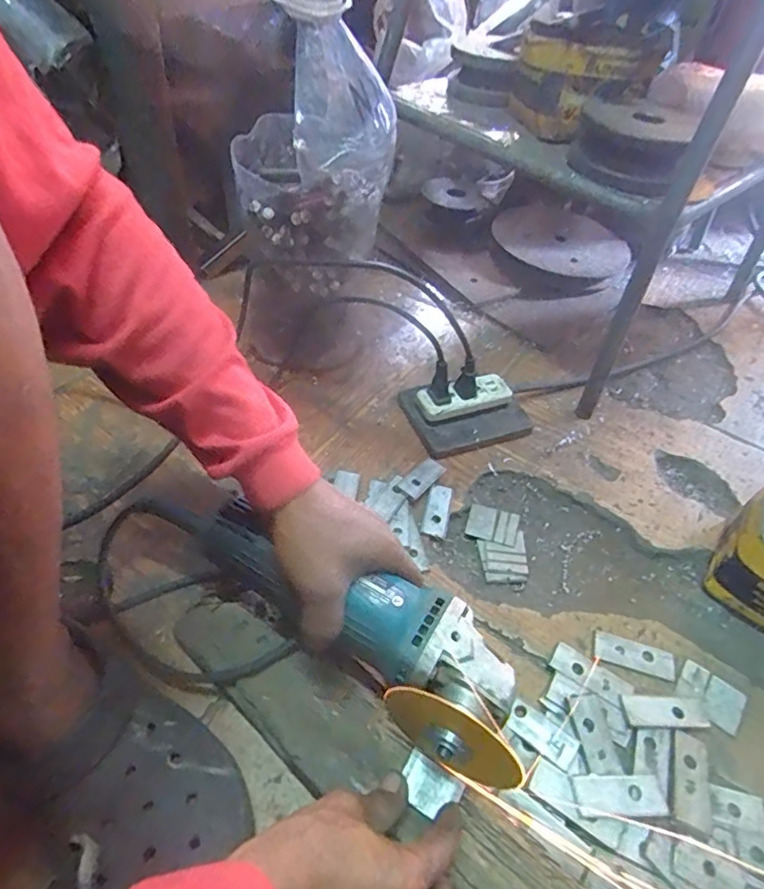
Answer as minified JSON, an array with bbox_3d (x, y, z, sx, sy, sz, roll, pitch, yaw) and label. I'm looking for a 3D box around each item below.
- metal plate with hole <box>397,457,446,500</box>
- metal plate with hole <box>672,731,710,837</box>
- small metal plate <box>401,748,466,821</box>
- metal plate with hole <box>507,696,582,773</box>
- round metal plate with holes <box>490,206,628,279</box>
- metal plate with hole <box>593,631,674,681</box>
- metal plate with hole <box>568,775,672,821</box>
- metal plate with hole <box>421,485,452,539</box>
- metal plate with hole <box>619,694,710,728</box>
[{"bbox_3d":[0.042,0.035,0.582,0.025,0.007,0.061,28,43,23],"label":"metal plate with hole"},{"bbox_3d":[0.226,0.245,0.404,0.025,0.004,0.064,24,45,10],"label":"metal plate with hole"},{"bbox_3d":[0.031,0.222,0.359,0.040,0.004,0.029,34,53,8],"label":"small metal plate"},{"bbox_3d":[0.120,0.218,0.416,0.054,0.004,0.025,29,56,32],"label":"metal plate with hole"},{"bbox_3d":[0.288,-0.323,0.890,0.205,0.033,0.157,38,55,25],"label":"round metal plate with holes"},{"bbox_3d":[0.215,0.180,0.469,0.066,0.004,0.025,16,48,8],"label":"metal plate with hole"},{"bbox_3d":[0.168,0.250,0.393,0.065,0.004,0.026,4,50,-5],"label":"metal plate with hole"},{"bbox_3d":[0.056,0.067,0.562,0.023,0.004,0.059,12,51,4],"label":"metal plate with hole"},{"bbox_3d":[0.221,0.208,0.434,0.067,0.004,0.024,1,48,-6],"label":"metal plate with hole"}]

